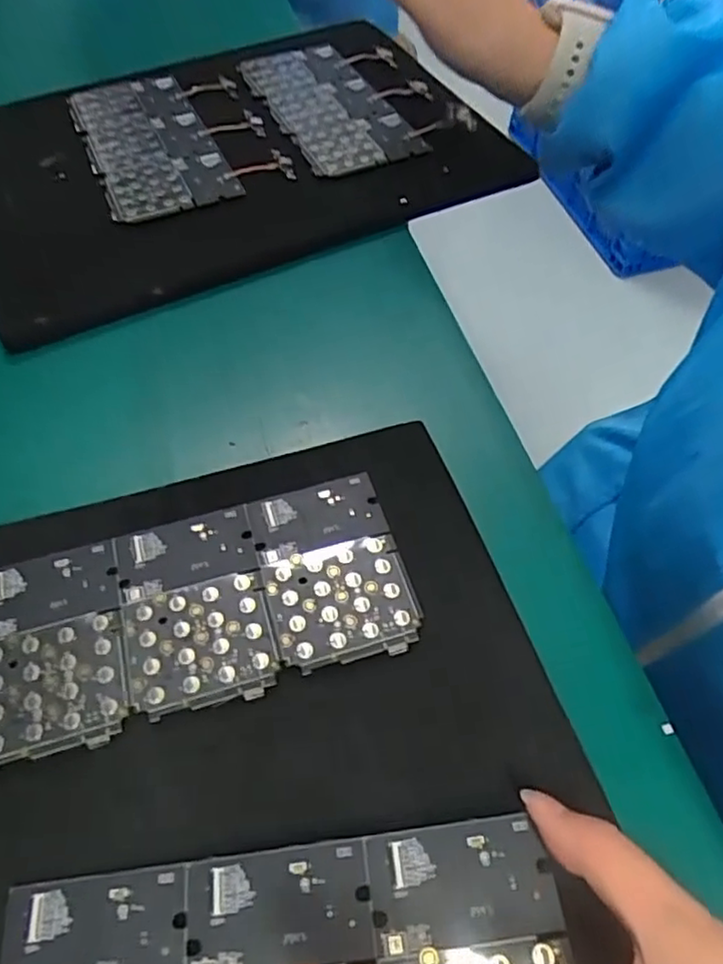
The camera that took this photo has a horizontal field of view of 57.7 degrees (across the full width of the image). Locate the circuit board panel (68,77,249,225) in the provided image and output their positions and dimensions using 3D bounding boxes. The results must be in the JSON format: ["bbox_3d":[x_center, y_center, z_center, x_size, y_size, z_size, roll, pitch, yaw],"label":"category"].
[{"bbox_3d":[-0.142,-0.227,0.439,0.079,0.010,0.158,-22,59,-12],"label":"circuit board panel"}]

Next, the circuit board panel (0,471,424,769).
[{"bbox_3d":[-0.064,0.048,0.257,0.162,0.008,0.079,-16,58,-9],"label":"circuit board panel"}]

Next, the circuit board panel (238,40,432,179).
[{"bbox_3d":[-0.024,-0.270,0.467,0.077,0.007,0.161,-22,59,-13],"label":"circuit board panel"}]

